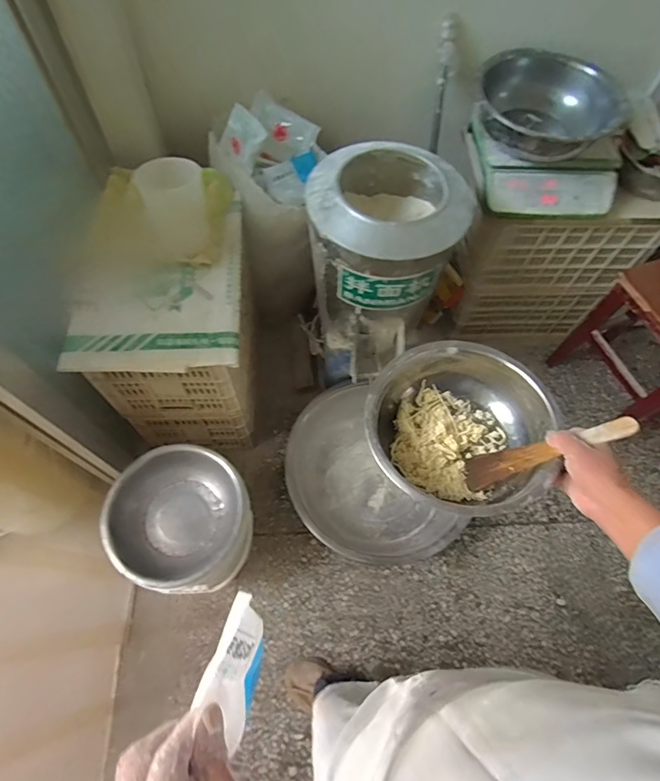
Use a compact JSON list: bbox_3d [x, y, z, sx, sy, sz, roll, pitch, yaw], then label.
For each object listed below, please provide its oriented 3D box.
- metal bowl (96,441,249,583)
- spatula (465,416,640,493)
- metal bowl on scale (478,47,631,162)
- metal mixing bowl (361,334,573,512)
[{"bbox_3d":[-0.341,0.281,1.005,0.295,0.115,0.279,1,64,-2],"label":"metal bowl"},{"bbox_3d":[0.261,0.070,0.547,0.200,0.014,0.049,-30,40,28],"label":"spatula"},{"bbox_3d":[0.493,-0.643,1.028,0.296,0.130,0.299,1,64,-2],"label":"metal bowl on scale"},{"bbox_3d":[0.166,0.048,0.590,0.223,0.095,0.226,1,64,-2],"label":"metal mixing bowl"}]

